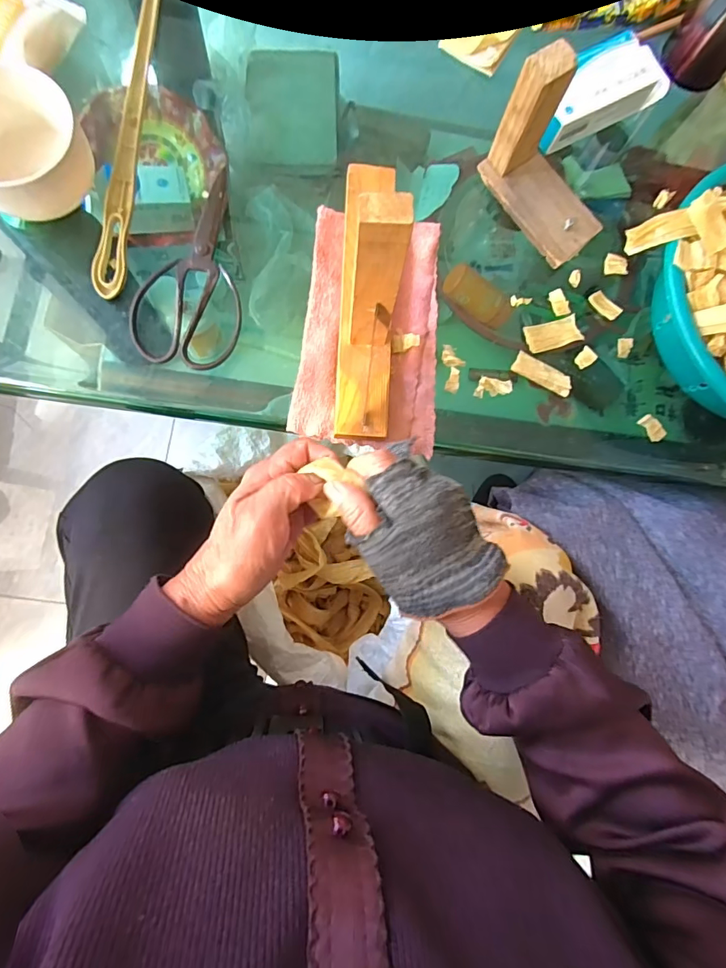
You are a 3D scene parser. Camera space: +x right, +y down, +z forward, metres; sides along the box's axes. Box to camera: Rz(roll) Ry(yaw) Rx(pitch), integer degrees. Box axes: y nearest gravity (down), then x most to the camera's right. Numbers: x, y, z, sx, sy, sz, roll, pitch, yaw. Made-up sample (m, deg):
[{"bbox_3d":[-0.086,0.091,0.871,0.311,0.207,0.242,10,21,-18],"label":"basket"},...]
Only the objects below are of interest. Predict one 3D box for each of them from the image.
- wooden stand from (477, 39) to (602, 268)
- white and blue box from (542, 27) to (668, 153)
[{"bbox_3d":[0.185,-0.293,0.414,0.067,0.100,0.130,-32,87,-9],"label":"wooden stand"},{"bbox_3d":[0.240,-0.412,0.473,0.160,0.030,0.074,-31,87,-9],"label":"white and blue box"}]

